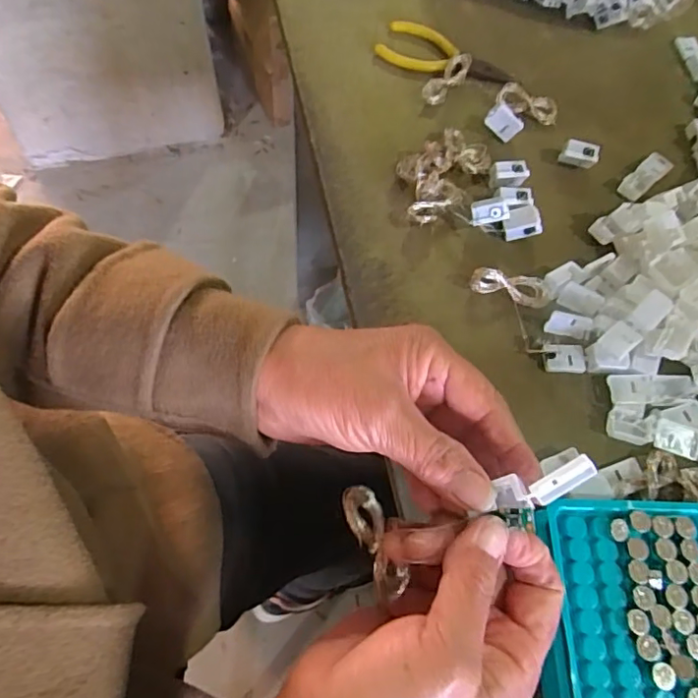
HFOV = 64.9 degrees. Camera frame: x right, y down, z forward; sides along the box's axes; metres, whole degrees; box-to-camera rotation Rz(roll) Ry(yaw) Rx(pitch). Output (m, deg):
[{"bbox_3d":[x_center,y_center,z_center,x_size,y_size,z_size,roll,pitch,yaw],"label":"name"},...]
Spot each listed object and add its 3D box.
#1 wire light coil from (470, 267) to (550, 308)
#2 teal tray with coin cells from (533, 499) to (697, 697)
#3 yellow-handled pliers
[{"bbox_3d":[0.113,-0.043,0.381,0.054,0.019,0.017,5,66,2],"label":"wire light coil"},{"bbox_3d":[0.149,0.150,0.286,0.098,0.034,0.131,-1,66,0],"label":"teal tray with coin cells"},{"bbox_3d":[0.088,-0.257,0.478,0.123,0.008,0.054,22,68,9],"label":"yellow-handled pliers"}]

